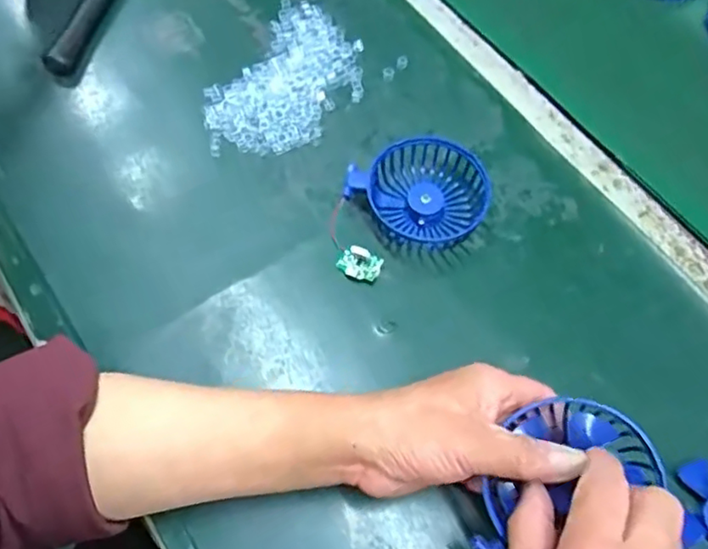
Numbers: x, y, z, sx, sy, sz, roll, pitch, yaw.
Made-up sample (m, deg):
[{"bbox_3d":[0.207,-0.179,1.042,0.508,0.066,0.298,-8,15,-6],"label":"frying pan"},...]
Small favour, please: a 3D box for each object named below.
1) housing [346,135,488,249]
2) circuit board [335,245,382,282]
[{"bbox_3d":[0.053,-0.065,0.464,0.093,0.030,0.081,36,67,13],"label":"housing"},{"bbox_3d":[0.004,-0.008,0.445,0.031,0.013,0.020,22,64,7],"label":"circuit board"}]

